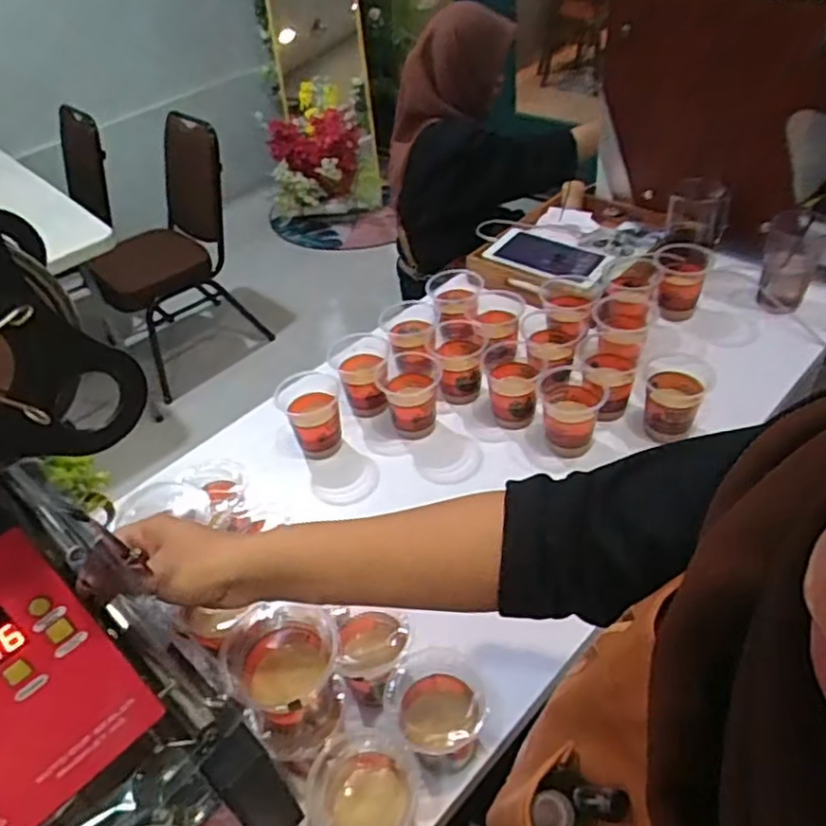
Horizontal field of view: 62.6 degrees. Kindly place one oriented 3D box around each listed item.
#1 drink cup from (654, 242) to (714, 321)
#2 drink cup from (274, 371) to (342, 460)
[{"bbox_3d":[0.424,-0.210,1.090,0.080,0.085,0.086,12,46,20],"label":"drink cup"},{"bbox_3d":[-0.140,0.005,0.948,0.082,0.096,0.087,-4,43,4],"label":"drink cup"}]

